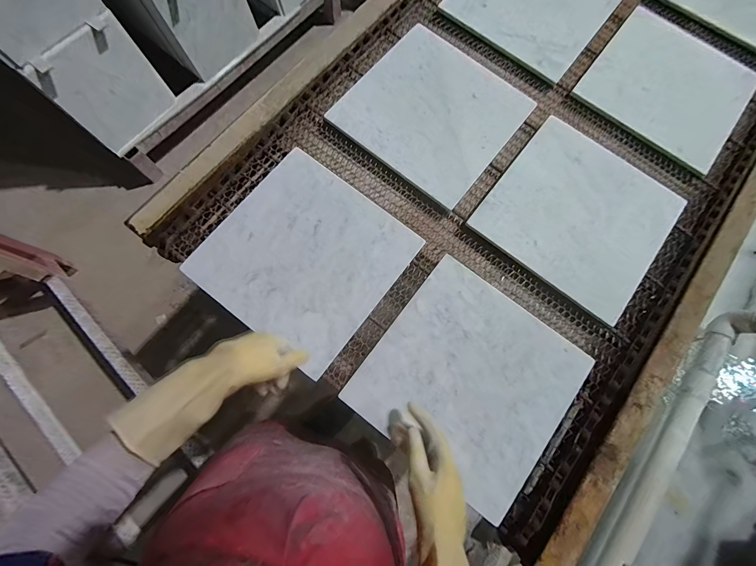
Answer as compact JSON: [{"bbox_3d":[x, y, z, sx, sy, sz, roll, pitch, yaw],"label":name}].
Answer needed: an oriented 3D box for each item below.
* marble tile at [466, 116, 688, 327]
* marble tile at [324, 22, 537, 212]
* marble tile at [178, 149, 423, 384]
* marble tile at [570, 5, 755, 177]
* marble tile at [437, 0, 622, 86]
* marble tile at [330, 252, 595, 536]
[{"bbox_3d":[0.373,-0.133,0.609,0.299,0.019,0.297,38,78,7],"label":"marble tile"},{"bbox_3d":[0.111,-0.342,0.647,0.298,0.020,0.310,37,78,7],"label":"marble tile"},{"bbox_3d":[-0.124,-0.048,0.571,0.297,0.010,0.294,37,78,7],"label":"marble tile"},{"bbox_3d":[0.614,-0.424,0.692,0.297,0.013,0.326,38,78,7],"label":"marble tile"},{"bbox_3d":[0.341,-0.619,0.728,0.298,0.010,0.303,37,78,7],"label":"marble tile"},{"bbox_3d":[0.147,0.152,0.533,0.296,0.014,0.295,37,78,7],"label":"marble tile"}]

